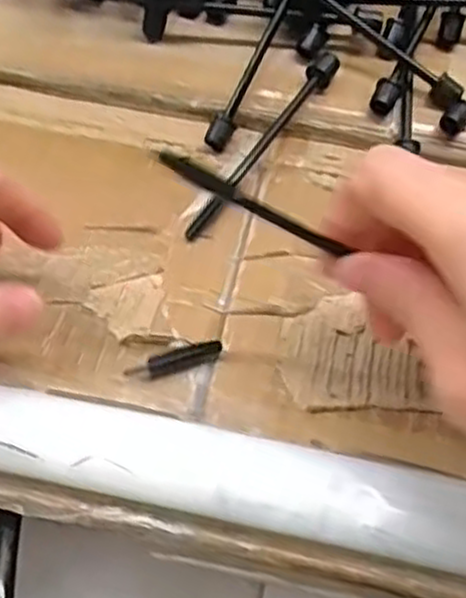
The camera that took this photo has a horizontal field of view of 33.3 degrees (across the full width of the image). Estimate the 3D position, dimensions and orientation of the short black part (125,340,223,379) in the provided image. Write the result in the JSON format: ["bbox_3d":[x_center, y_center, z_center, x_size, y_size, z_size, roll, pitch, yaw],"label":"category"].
[{"bbox_3d":[-0.019,0.020,0.256,0.032,0.006,0.006,-17,57,-19],"label":"short black part"}]

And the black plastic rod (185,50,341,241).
[{"bbox_3d":[0.014,-0.061,0.304,0.011,0.016,0.102,29,63,12],"label":"black plastic rod"}]

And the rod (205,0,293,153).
[{"bbox_3d":[0.014,-0.106,0.316,0.008,0.008,0.101,25,84,10],"label":"rod"}]

